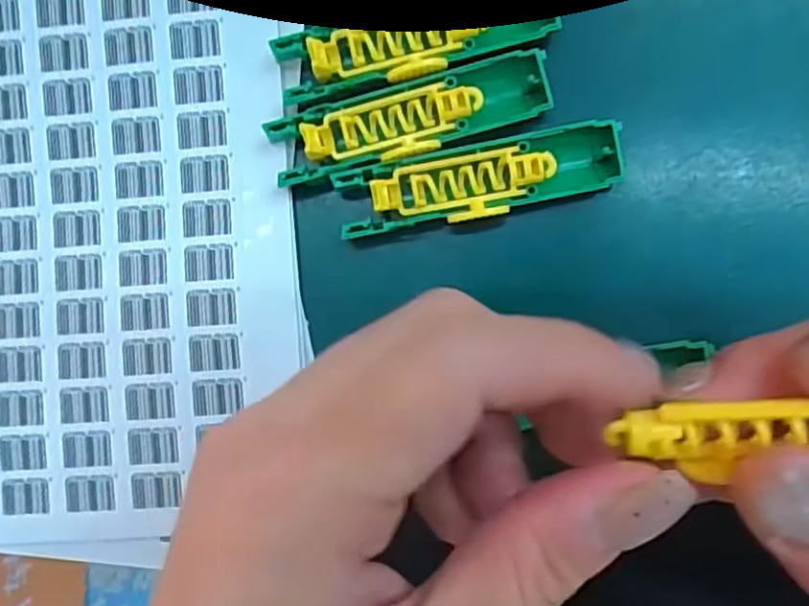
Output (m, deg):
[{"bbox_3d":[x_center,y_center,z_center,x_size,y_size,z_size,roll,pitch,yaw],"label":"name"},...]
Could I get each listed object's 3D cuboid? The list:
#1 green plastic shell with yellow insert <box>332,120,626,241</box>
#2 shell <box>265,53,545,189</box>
[{"bbox_3d":[0.021,-0.033,0.183,0.077,0.012,0.019,-11,90,6],"label":"green plastic shell with yellow insert"},{"bbox_3d":[0.002,-0.050,0.182,0.076,0.010,0.018,-15,90,6],"label":"shell"}]

